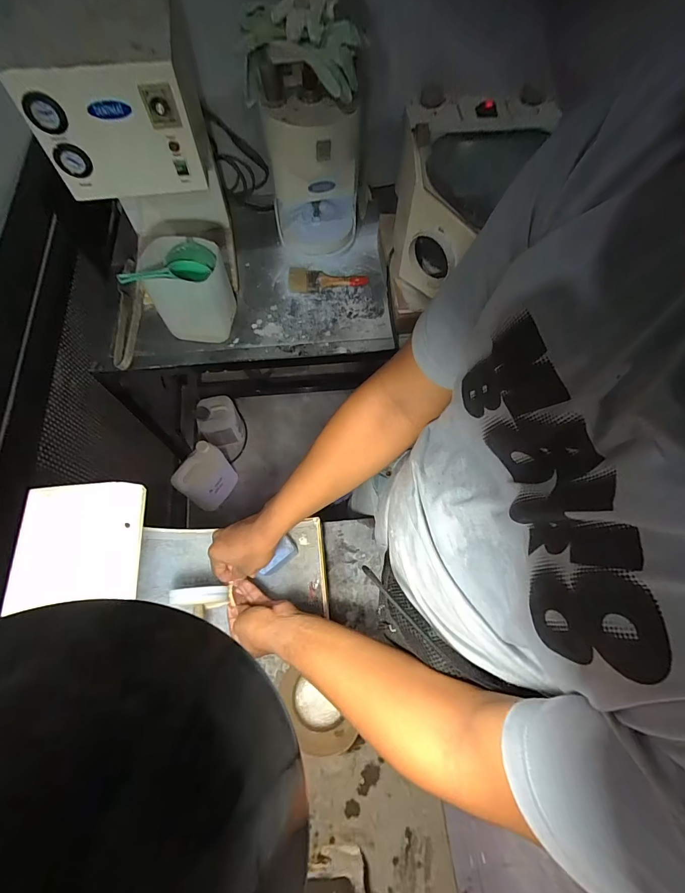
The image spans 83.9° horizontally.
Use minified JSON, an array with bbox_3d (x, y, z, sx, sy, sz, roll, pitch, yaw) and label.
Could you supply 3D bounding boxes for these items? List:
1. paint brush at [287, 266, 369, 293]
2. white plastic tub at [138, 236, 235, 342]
[{"bbox_3d":[-0.036,-0.432,0.980,0.201,0.020,0.074,-3,66,-3],"label":"paint brush"},{"bbox_3d":[-0.341,-0.339,0.848,0.180,0.174,0.128,1,66,-1],"label":"white plastic tub"}]

